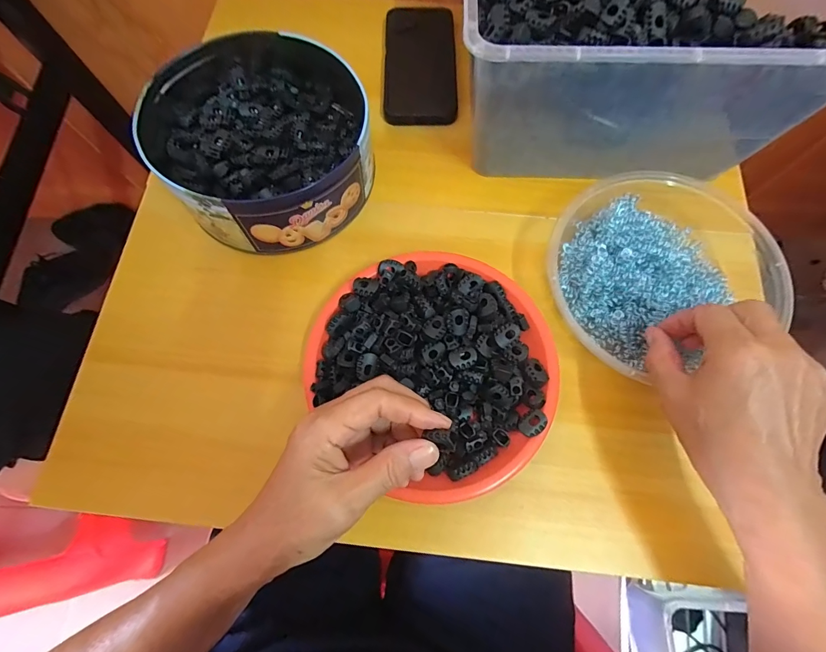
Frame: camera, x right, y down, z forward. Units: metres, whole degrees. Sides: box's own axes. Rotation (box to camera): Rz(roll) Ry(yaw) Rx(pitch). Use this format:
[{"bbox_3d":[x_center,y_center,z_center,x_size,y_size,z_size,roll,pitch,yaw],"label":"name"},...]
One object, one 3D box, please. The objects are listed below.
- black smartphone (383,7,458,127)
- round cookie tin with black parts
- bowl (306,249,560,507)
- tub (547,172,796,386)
[{"bbox_3d":[0.007,-0.301,0.438,0.080,0.012,0.158,1,78,-10],"label":"black smartphone"},{"bbox_3d":[-0.142,-0.182,0.362,0.189,0.072,0.218,-25,74,-8],"label":"round cookie tin with black parts"},{"bbox_3d":[0.021,0.028,0.310,0.173,0.051,0.192,-42,77,-12],"label":"bowl"},{"bbox_3d":[0.209,-0.056,0.321,0.184,0.050,0.155,-31,75,-9],"label":"tub"}]

